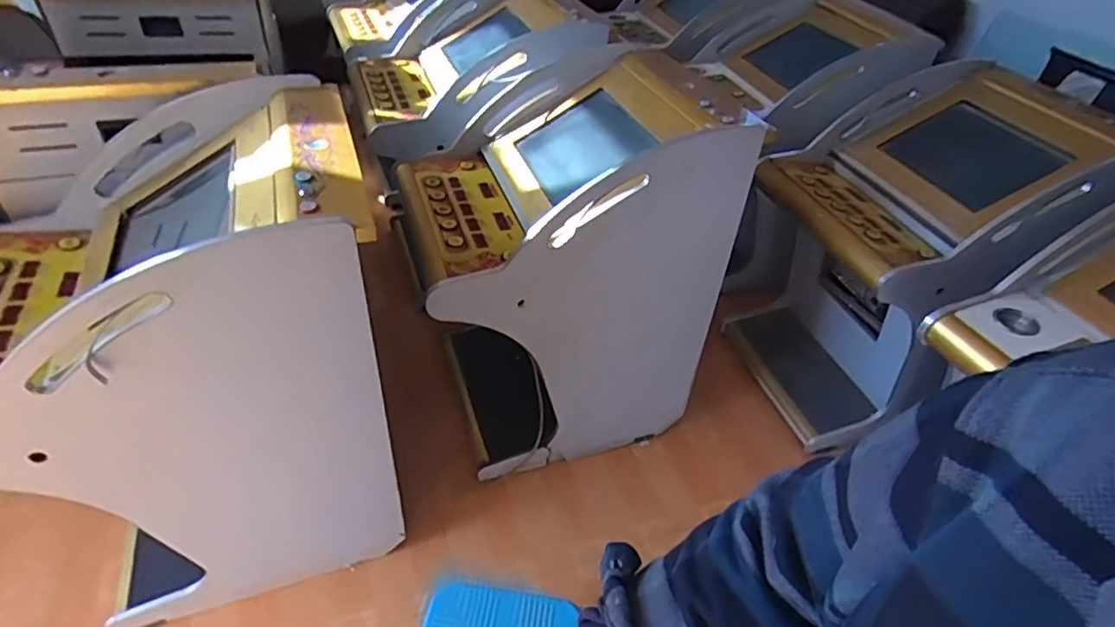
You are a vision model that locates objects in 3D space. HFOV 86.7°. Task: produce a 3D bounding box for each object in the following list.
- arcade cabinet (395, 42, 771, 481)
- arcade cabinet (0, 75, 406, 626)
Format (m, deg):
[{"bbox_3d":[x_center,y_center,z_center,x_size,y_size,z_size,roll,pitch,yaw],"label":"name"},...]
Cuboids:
[{"bbox_3d":[0.026,-0.152,1.708,0.850,1.082,0.675,-6,41,-14],"label":"arcade cabinet"},{"bbox_3d":[-0.780,0.074,1.280,0.728,0.982,0.686,-9,42,-17],"label":"arcade cabinet"}]

